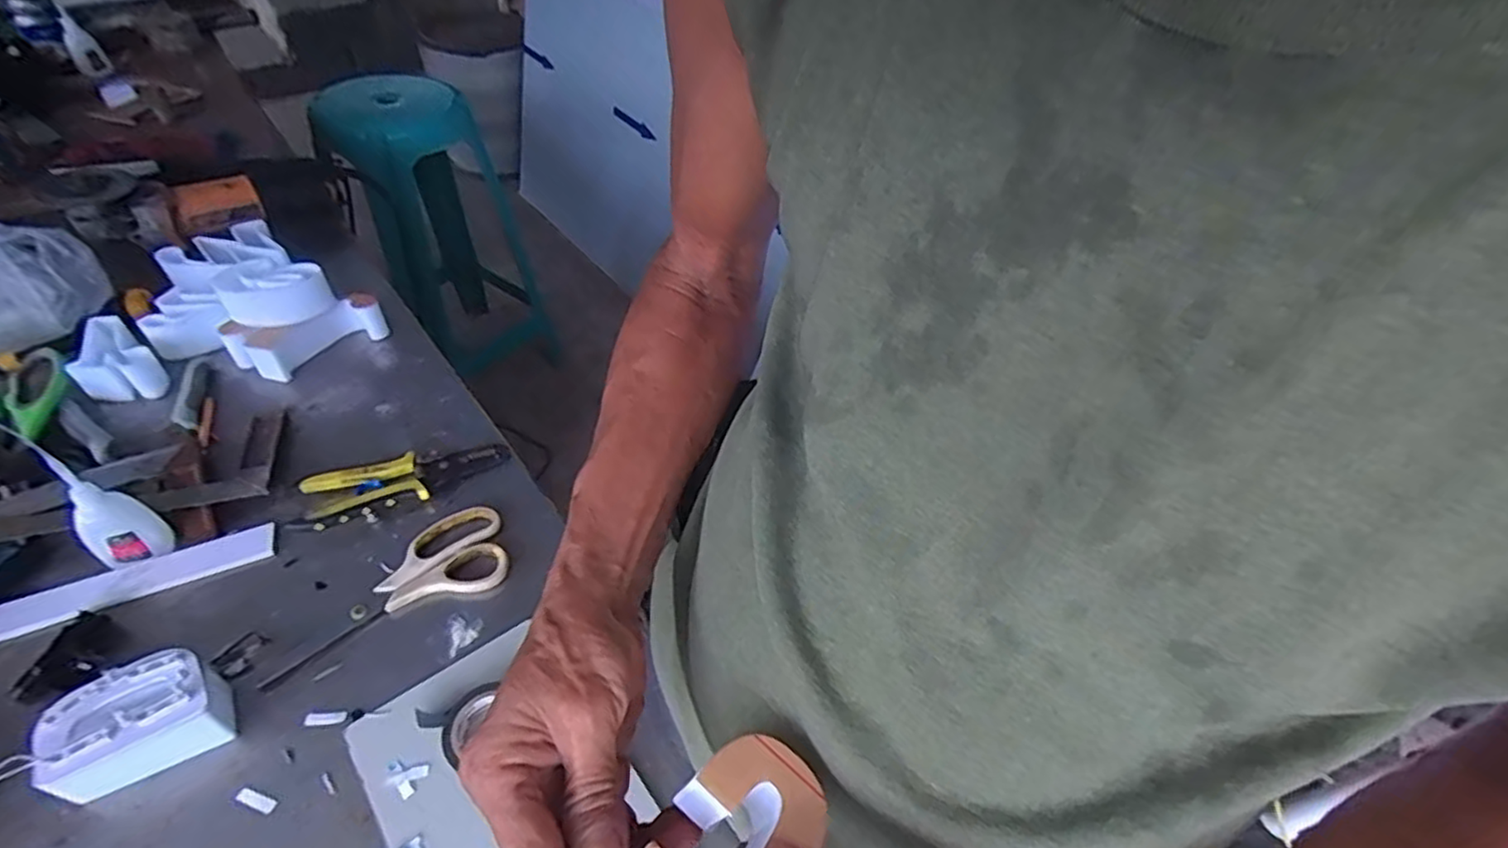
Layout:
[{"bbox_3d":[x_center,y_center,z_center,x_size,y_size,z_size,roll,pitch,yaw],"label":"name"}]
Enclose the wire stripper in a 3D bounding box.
[{"bbox_3d":[-0.302,0.045,0.581,0.159,0.017,0.054,-18,51,-22],"label":"wire stripper"}]

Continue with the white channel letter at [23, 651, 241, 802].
[{"bbox_3d":[-0.386,0.188,0.413,0.084,0.051,0.052,-28,55,-28],"label":"white channel letter"}]

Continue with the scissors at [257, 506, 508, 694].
[{"bbox_3d":[-0.283,0.126,0.513,0.181,0.013,0.078,-25,54,-27],"label":"scissors"}]

